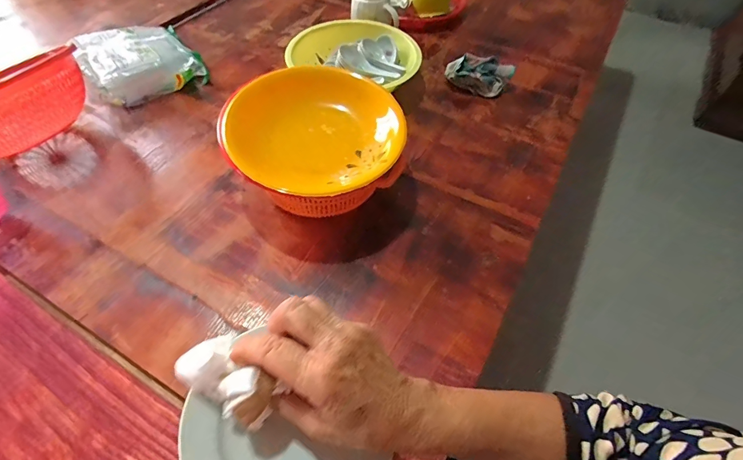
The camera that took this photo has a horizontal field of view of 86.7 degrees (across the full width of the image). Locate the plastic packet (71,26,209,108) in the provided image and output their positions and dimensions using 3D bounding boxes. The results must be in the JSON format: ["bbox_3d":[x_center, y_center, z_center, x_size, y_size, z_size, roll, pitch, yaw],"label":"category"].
[{"bbox_3d":[-0.449,-0.332,0.763,0.199,0.061,0.183,-32,62,-23],"label":"plastic packet"}]

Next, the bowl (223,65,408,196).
[{"bbox_3d":[-0.074,-0.140,0.544,0.239,0.059,0.212,3,54,-1],"label":"bowl"}]

